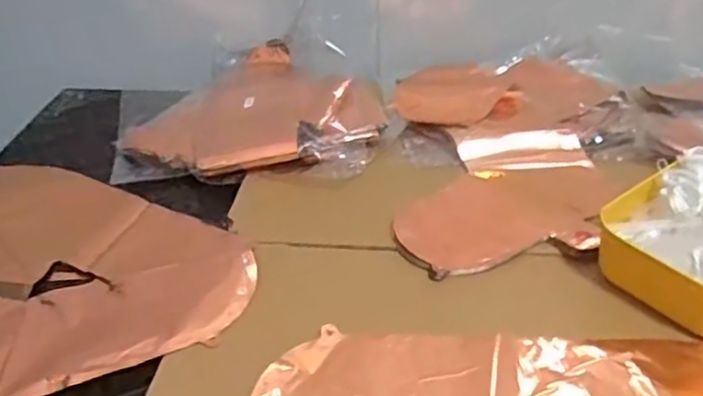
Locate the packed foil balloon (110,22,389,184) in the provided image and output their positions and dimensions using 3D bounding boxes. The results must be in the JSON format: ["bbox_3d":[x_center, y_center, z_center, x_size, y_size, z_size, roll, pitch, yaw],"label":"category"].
[{"bbox_3d":[-0.120,-0.124,0.830,0.318,0.043,0.303,-3,35,0],"label":"packed foil balloon"}]

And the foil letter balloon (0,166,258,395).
[{"bbox_3d":[-0.290,0.058,0.617,0.370,0.021,0.353,-10,35,-10],"label":"foil letter balloon"}]

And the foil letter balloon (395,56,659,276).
[{"bbox_3d":[0.180,-0.060,0.737,0.258,0.044,0.389,0,35,4],"label":"foil letter balloon"}]

